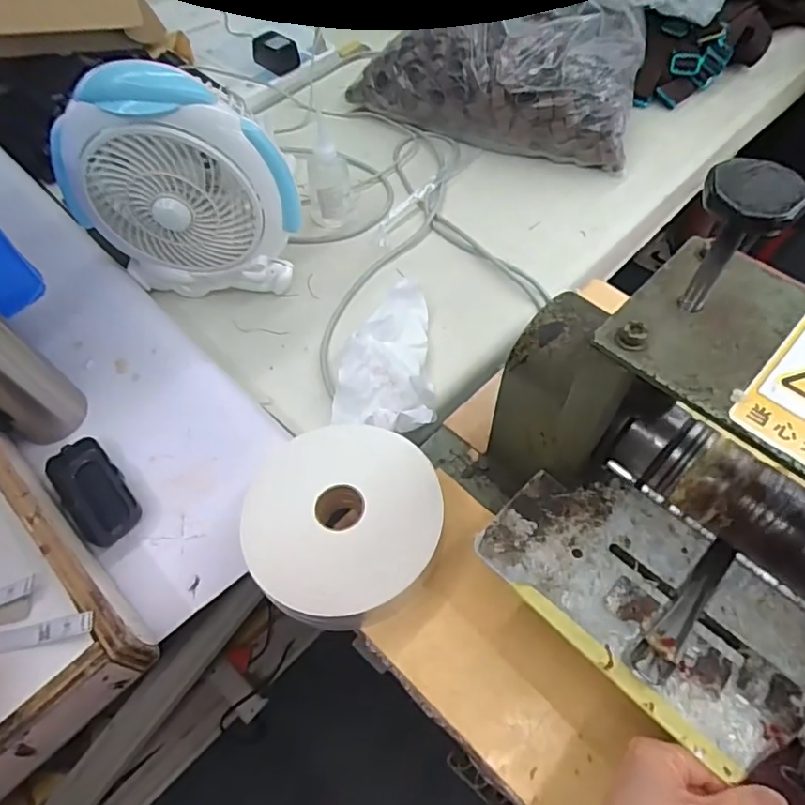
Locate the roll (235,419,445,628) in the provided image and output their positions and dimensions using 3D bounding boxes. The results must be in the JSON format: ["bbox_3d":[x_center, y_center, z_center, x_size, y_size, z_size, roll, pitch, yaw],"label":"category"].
[{"bbox_3d":[-0.050,0.099,0.480,0.158,0.054,0.154,-1,58,1],"label":"roll"}]

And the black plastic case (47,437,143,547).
[{"bbox_3d":[-0.286,0.085,0.526,0.051,0.027,0.106,-37,64,-19],"label":"black plastic case"}]

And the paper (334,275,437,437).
[{"bbox_3d":[-0.010,-0.054,0.651,0.105,0.057,0.210,6,59,6],"label":"paper"}]

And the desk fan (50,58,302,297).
[{"bbox_3d":[-0.243,-0.223,0.640,0.250,0.257,0.084,4,58,4],"label":"desk fan"}]

